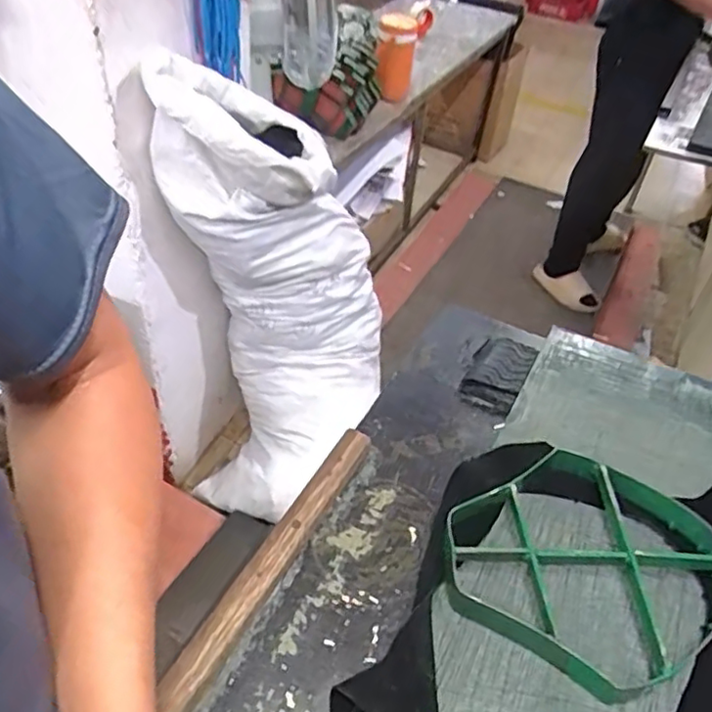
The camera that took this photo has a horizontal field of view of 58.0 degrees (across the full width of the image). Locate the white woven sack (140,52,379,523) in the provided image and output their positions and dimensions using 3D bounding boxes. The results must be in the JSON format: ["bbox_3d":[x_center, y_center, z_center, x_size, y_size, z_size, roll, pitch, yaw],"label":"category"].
[{"bbox_3d":[-0.168,-0.115,1.463,0.457,0.974,0.381,4,42,-3],"label":"white woven sack"}]

